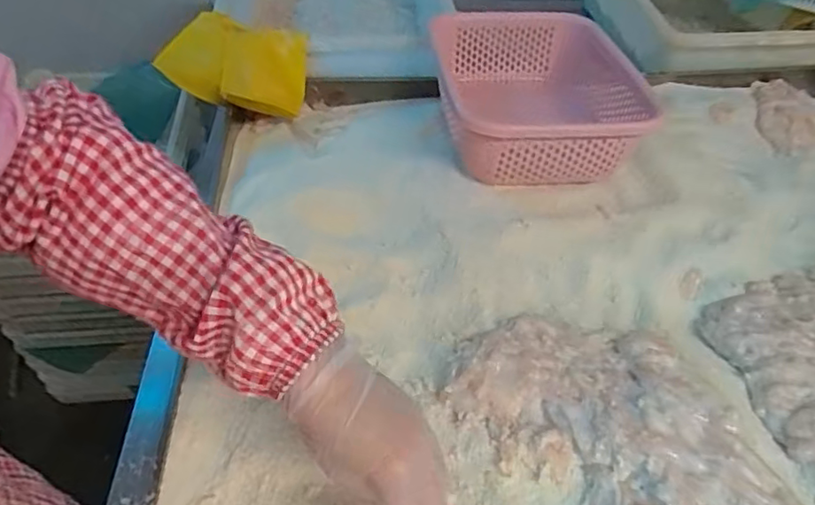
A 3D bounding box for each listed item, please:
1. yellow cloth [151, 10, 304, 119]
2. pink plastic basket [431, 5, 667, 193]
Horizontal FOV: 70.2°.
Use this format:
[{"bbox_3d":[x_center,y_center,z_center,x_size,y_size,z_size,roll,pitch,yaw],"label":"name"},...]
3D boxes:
[{"bbox_3d":[-0.220,-0.243,0.744,0.180,0.028,0.105,13,92,-2],"label":"yellow cloth"},{"bbox_3d":[0.161,-0.194,0.720,0.243,0.105,0.253,-3,51,-5],"label":"pink plastic basket"}]

